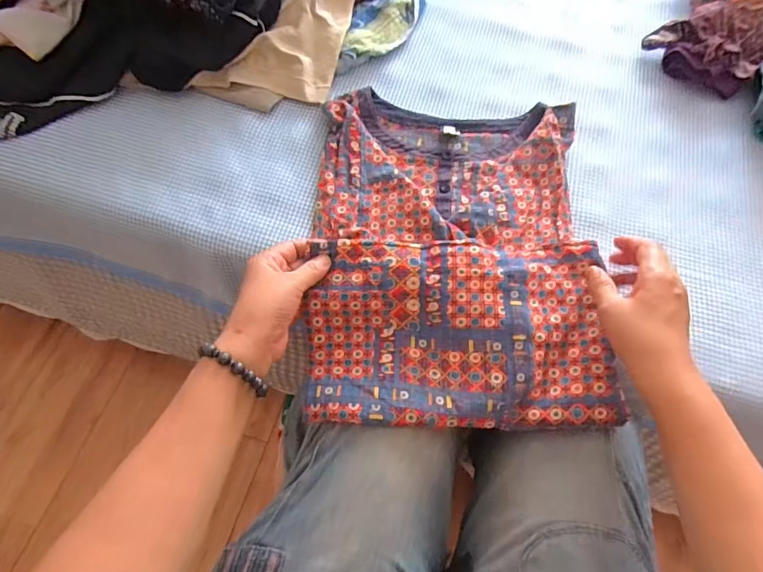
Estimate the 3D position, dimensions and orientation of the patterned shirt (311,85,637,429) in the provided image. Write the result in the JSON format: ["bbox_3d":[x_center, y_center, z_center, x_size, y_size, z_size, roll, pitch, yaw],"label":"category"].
[{"bbox_3d":[0.073,-0.046,0.461,0.277,0.052,0.360,2,65,-1],"label":"patterned shirt"}]

